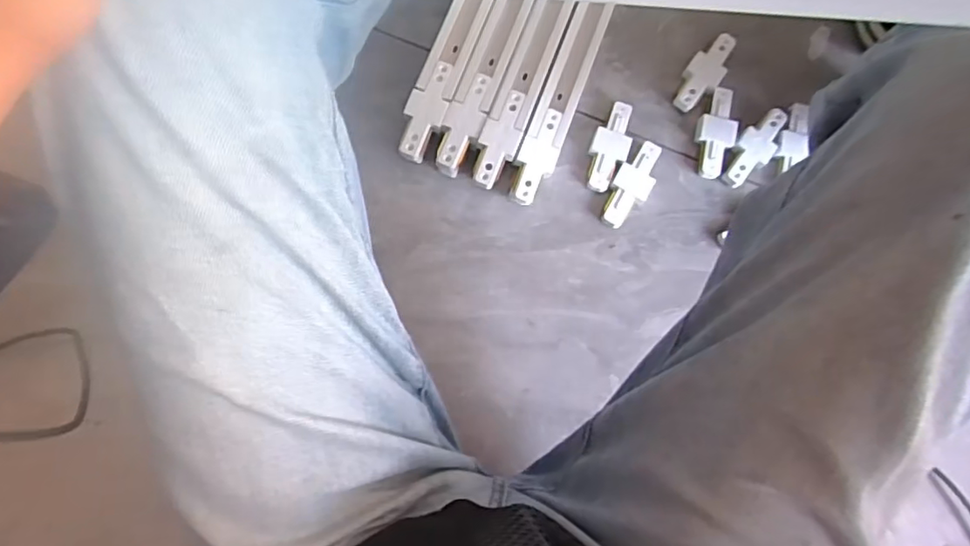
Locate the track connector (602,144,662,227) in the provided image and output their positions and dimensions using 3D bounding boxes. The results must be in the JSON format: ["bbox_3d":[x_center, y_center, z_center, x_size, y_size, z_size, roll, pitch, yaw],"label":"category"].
[{"bbox_3d":[0.142,-0.084,0.571,0.035,0.018,0.091,32,78,0],"label":"track connector"}]

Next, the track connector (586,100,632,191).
[{"bbox_3d":[0.121,-0.122,0.577,0.036,0.017,0.091,14,79,-4],"label":"track connector"}]

